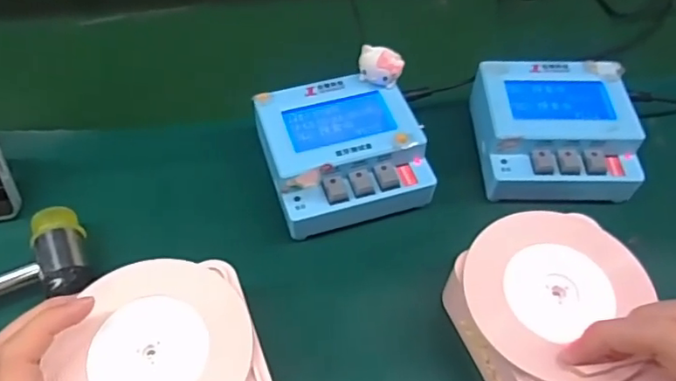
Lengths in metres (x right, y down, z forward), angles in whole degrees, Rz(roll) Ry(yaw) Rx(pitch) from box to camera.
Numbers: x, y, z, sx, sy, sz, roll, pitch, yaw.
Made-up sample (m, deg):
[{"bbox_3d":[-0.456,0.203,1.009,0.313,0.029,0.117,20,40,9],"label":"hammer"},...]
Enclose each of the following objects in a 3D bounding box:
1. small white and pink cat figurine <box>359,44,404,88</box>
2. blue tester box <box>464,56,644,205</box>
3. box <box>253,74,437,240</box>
[{"bbox_3d":[0.030,-0.084,0.389,0.030,0.028,0.016,9,54,6],"label":"small white and pink cat figurine"},{"bbox_3d":[0.155,-0.040,0.402,0.104,0.051,0.101,-1,53,-2],"label":"blue tester box"},{"bbox_3d":[0.003,-0.024,0.388,0.101,0.052,0.095,-17,55,-13],"label":"box"}]

